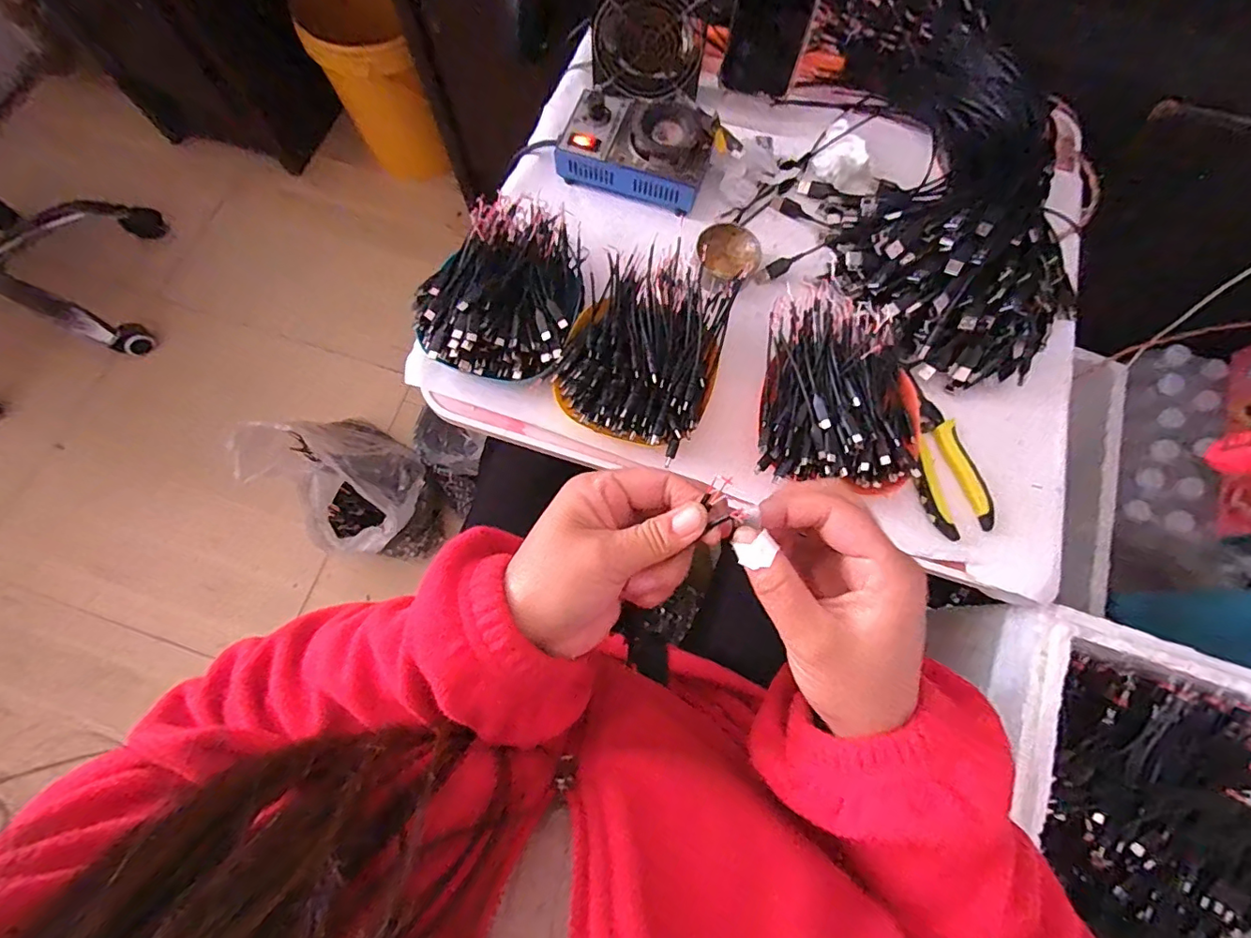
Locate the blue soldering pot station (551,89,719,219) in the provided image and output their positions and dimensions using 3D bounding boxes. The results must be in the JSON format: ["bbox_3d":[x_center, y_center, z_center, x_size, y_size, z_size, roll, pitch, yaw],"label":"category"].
[{"bbox_3d":[0.015,-0.345,0.553,0.148,0.050,0.107,19,74,5],"label":"blue soldering pot station"}]

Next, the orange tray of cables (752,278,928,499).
[{"bbox_3d":[0.191,-0.067,0.464,0.137,0.049,0.177,10,74,2],"label":"orange tray of cables"}]

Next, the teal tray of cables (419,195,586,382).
[{"bbox_3d":[-0.111,-0.171,0.477,0.141,0.038,0.175,10,74,2],"label":"teal tray of cables"}]

